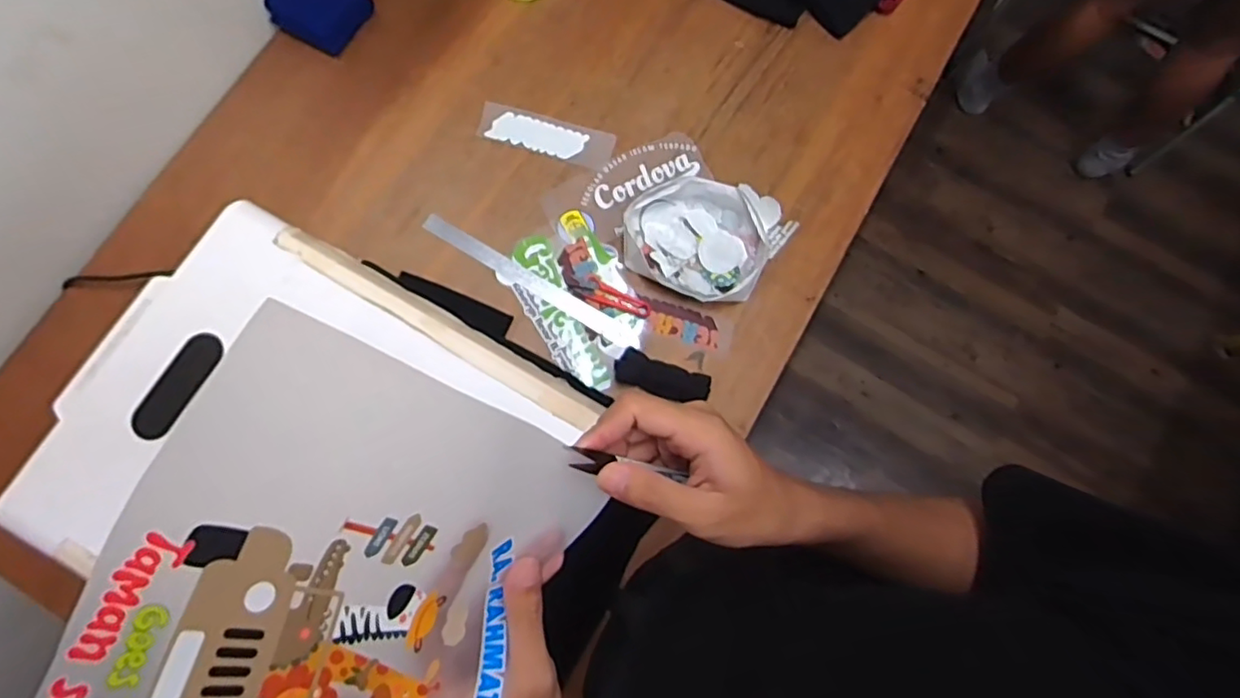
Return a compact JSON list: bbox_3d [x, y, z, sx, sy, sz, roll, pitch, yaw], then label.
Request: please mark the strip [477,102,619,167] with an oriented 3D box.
[{"bbox_3d":[-0.107,-0.316,0.916,0.196,0.006,0.060,12,78,1],"label":"strip"}]

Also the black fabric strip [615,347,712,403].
[{"bbox_3d":[0.057,0.040,0.839,0.126,0.018,0.047,21,79,3],"label":"black fabric strip"}]

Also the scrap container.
[{"bbox_3d":[0.111,-0.158,0.872,0.206,0.039,0.177,19,79,3],"label":"scrap container"}]

